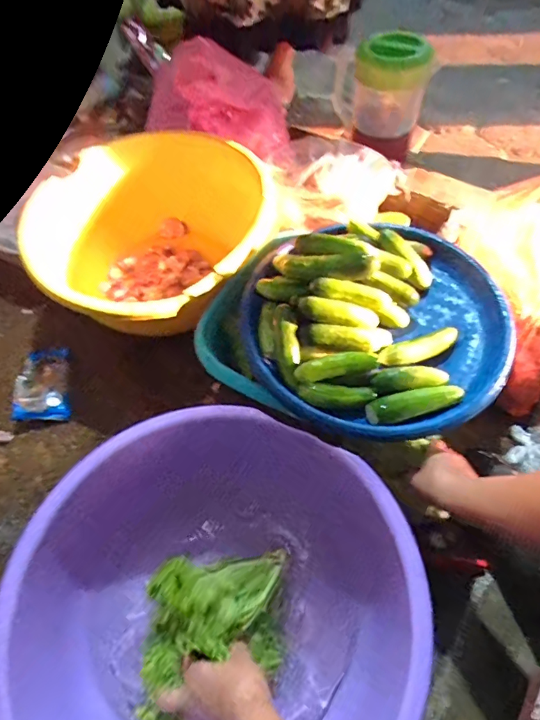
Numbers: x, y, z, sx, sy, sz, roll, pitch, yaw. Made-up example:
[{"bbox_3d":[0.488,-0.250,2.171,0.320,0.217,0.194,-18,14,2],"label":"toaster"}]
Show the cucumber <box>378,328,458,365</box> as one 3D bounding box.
[{"bbox_3d":[0.206,-0.018,0.643,0.112,0.031,0.024,-14,58,-7],"label":"cucumber"}]

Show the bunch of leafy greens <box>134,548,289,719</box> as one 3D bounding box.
[{"bbox_3d":[-0.065,0.311,0.531,0.164,0.101,0.170,-3,58,1],"label":"bunch of leafy greens"}]

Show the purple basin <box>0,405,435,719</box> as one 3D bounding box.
[{"bbox_3d":[-0.073,0.265,0.549,0.413,0.178,0.377,-1,58,2],"label":"purple basin"}]

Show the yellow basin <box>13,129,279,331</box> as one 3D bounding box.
[{"bbox_3d":[-0.198,-0.193,0.839,0.380,0.209,0.389,-1,58,2],"label":"yellow basin"}]

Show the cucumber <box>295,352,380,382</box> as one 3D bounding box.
[{"bbox_3d":[0.088,0.006,0.617,0.108,0.028,0.031,-7,58,-2],"label":"cucumber"}]

